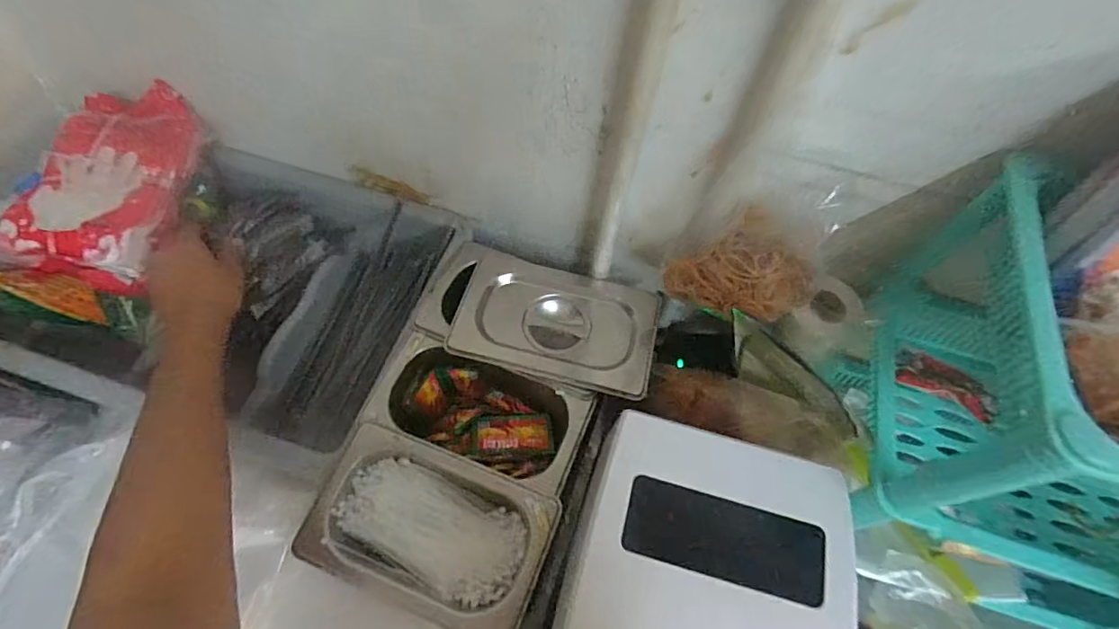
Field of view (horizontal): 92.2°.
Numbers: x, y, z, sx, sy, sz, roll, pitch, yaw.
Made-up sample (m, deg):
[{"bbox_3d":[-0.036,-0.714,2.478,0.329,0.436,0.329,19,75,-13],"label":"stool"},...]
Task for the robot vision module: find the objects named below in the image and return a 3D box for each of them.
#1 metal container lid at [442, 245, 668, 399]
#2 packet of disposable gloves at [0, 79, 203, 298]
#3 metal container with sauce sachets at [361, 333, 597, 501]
[{"bbox_3d":[-0.001,0.004,0.501,0.182,0.017,0.116,15,62,5],"label":"metal container lid"},{"bbox_3d":[-0.440,-0.128,0.530,0.143,0.057,0.204,7,61,1],"label":"packet of disposable gloves"},{"bbox_3d":[-0.070,0.092,0.480,0.179,0.064,0.093,19,62,7],"label":"metal container with sauce sachets"}]

